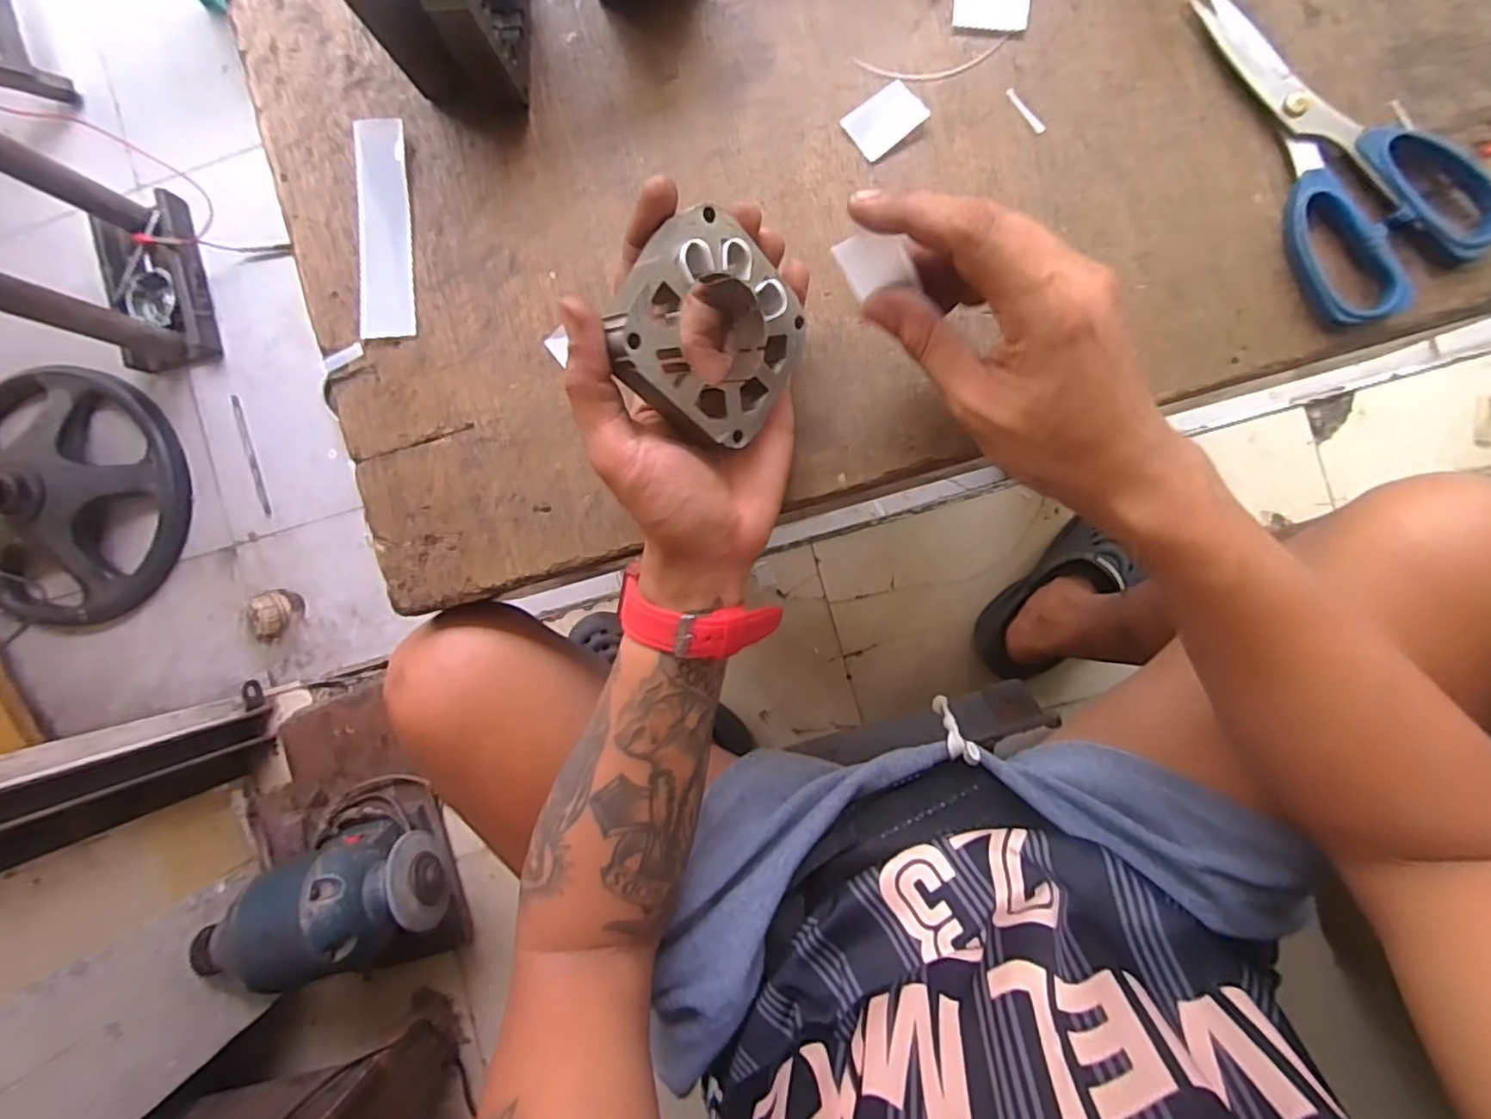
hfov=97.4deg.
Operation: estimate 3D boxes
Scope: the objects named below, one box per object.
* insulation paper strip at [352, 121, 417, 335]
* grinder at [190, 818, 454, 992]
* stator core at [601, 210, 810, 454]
[{"bbox_3d":[-0.197,-0.180,0.357,0.031,0.004,0.115,-2,91,5],"label":"insulation paper strip"},{"bbox_3d":[-0.498,0.414,0.776,0.302,0.165,0.126,-20,89,5],"label":"grinder"},{"bbox_3d":[-0.016,-0.097,0.283,0.084,0.018,0.080,43,72,-38],"label":"stator core"}]

